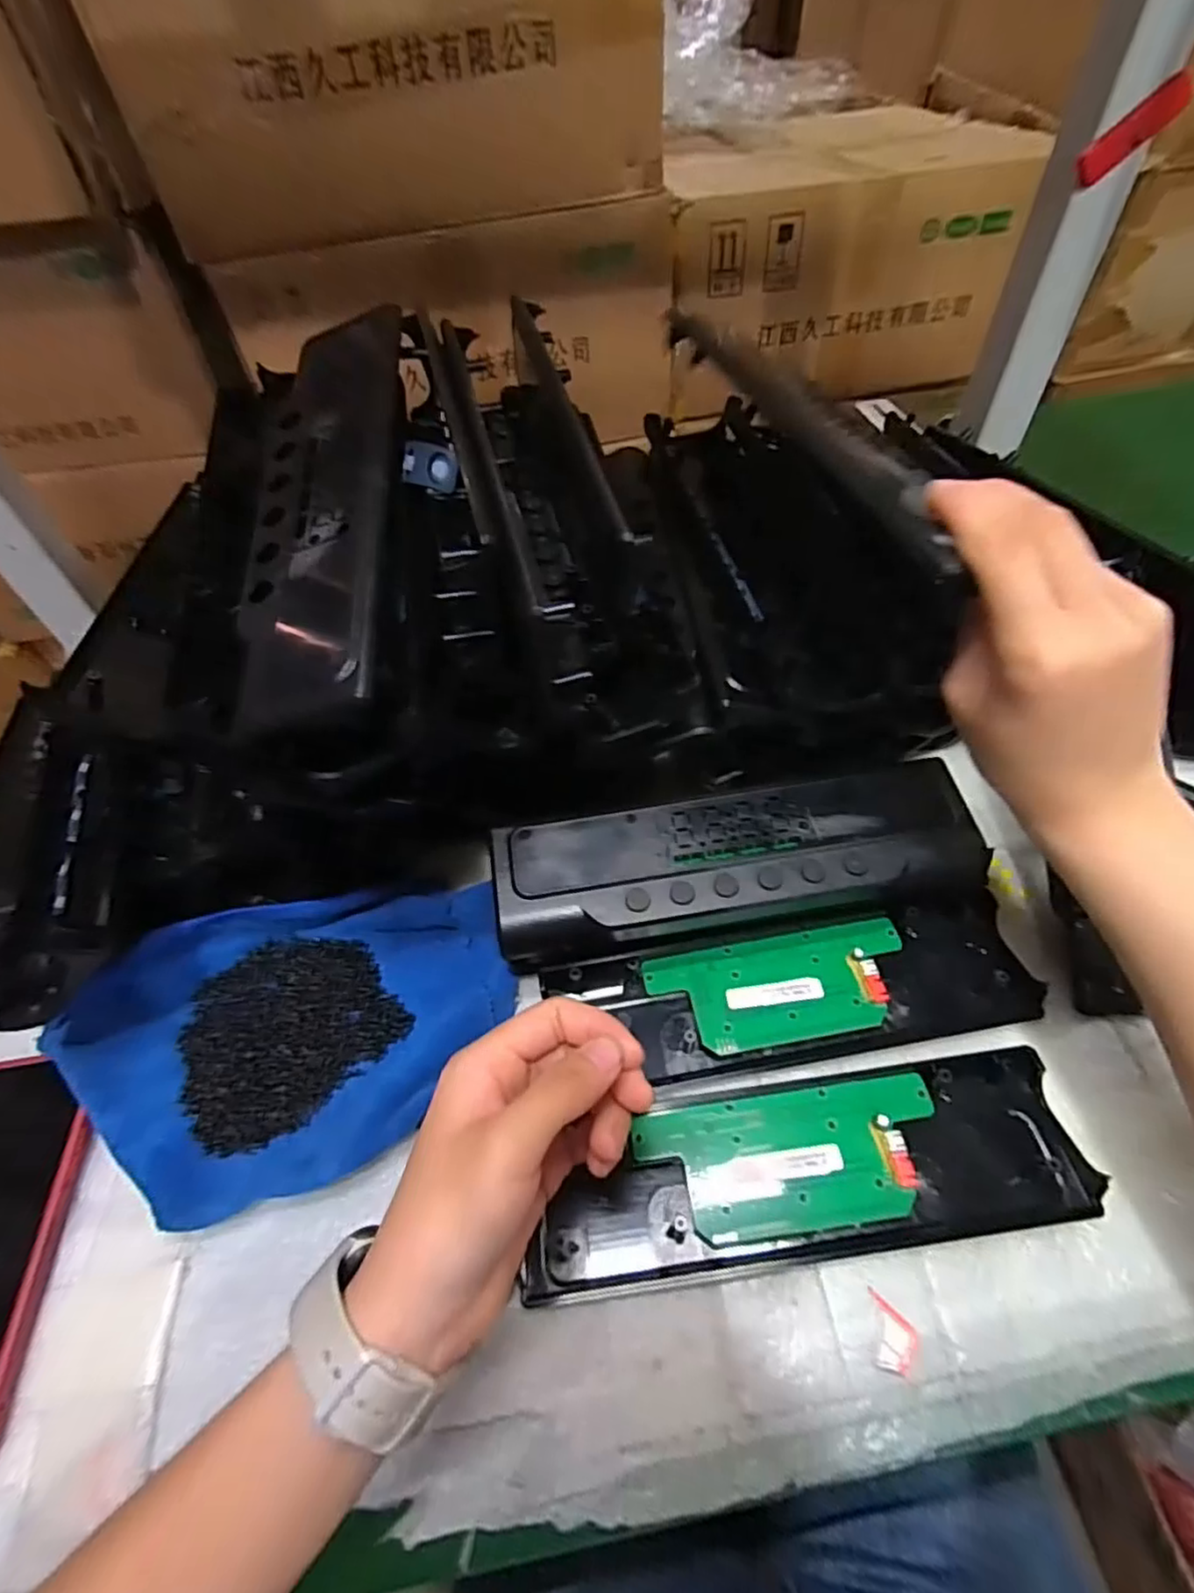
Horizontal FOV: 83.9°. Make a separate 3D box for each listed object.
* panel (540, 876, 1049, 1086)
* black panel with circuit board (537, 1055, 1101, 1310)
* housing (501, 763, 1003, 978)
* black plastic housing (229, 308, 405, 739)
[{"bbox_3d":[0.102,0.097,0.340,0.239,0.029,0.068,-9,58,-3],"label":"panel"},{"bbox_3d":[0.091,0.166,0.295,0.239,0.012,0.066,-8,58,-2],"label":"black panel with circuit board"},{"bbox_3d":[0.073,0.042,0.352,0.246,0.056,0.077,-9,57,-3],"label":"housing"},{"bbox_3d":[-0.119,-0.131,0.294,0.068,0.042,0.228,-4,58,0],"label":"black plastic housing"}]

